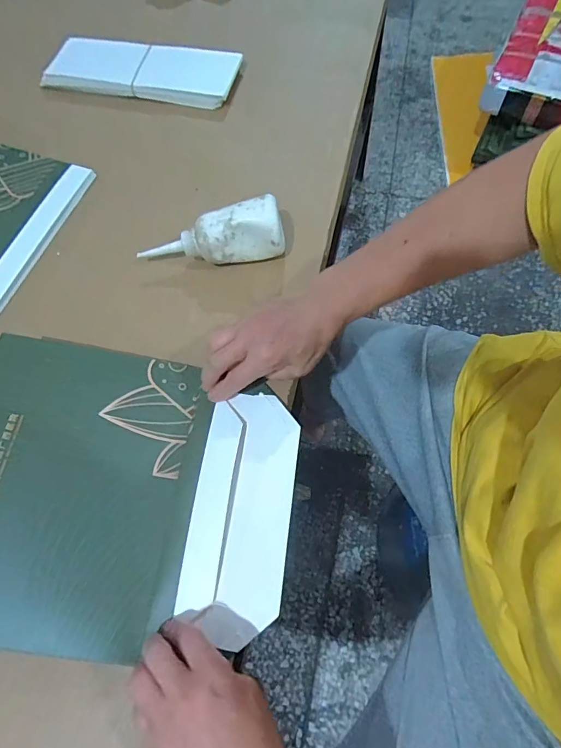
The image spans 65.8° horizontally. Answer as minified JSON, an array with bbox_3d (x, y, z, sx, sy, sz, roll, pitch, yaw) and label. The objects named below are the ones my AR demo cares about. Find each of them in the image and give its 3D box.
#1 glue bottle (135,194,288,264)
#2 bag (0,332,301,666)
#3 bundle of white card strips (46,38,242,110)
[{"bbox_3d":[-0.079,-0.151,0.486,0.164,0.067,0.046,-7,67,0],"label":"glue bottle"},{"bbox_3d":[-0.143,0.105,0.394,0.300,0.053,0.259,6,68,6],"label":"bag"},{"bbox_3d":[-0.202,-0.441,0.627,0.276,0.021,0.091,12,75,8],"label":"bundle of white card strips"}]

